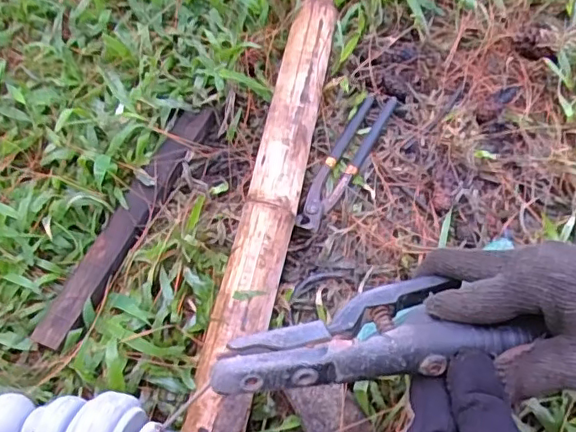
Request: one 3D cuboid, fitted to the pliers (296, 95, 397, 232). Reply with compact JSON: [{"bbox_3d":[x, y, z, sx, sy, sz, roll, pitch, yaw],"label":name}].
[{"bbox_3d":[0.068,-0.069,0.661,0.039,0.013,0.210,24,66,18],"label":"pliers"}]

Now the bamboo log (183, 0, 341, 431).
[{"bbox_3d":[-0.044,0.101,0.526,0.063,0.051,0.915,9,59,6],"label":"bamboo log"}]

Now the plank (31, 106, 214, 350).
[{"bbox_3d":[-0.169,-0.006,0.611,0.036,0.013,0.314,19,64,15],"label":"plank"}]

